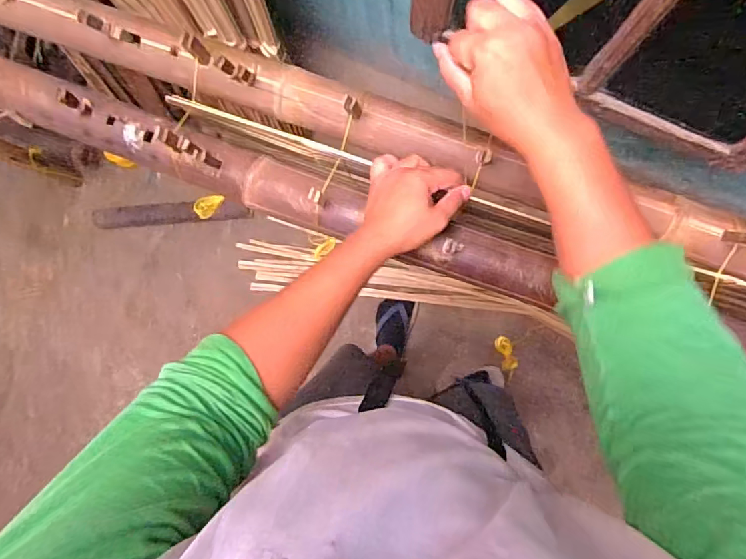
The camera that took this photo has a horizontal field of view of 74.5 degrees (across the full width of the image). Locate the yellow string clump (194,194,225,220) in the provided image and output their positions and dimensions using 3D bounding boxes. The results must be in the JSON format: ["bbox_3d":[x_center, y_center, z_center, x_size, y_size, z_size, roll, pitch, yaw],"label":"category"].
[{"bbox_3d":[-0.266,-0.123,0.796,0.053,0.027,0.027,-38,89,4],"label":"yellow string clump"}]

